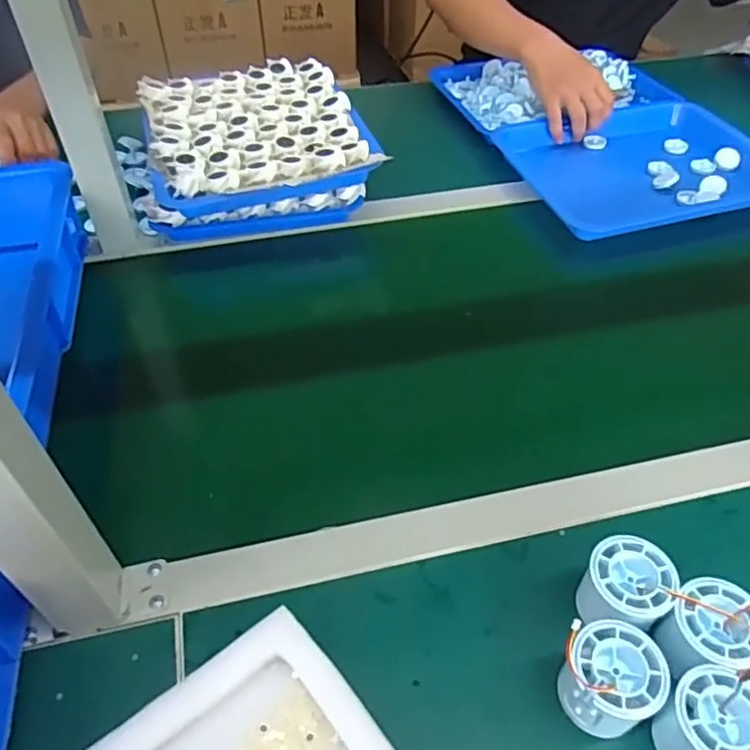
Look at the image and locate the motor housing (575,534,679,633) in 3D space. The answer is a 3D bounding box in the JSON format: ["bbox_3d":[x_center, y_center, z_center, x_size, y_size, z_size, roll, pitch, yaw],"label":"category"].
[{"bbox_3d":[0.169,0.151,0.436,0.053,0.051,0.062,22,52,19],"label":"motor housing"}]

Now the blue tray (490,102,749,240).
[{"bbox_3d":[0.350,-0.279,0.853,0.327,0.036,0.266,-13,49,-11],"label":"blue tray"}]

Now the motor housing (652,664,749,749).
[{"bbox_3d":[0.202,0.211,0.382,0.056,0.053,0.053,0,48,0],"label":"motor housing"}]

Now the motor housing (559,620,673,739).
[{"bbox_3d":[0.145,0.190,0.401,0.055,0.053,0.058,0,48,0],"label":"motor housing"}]

